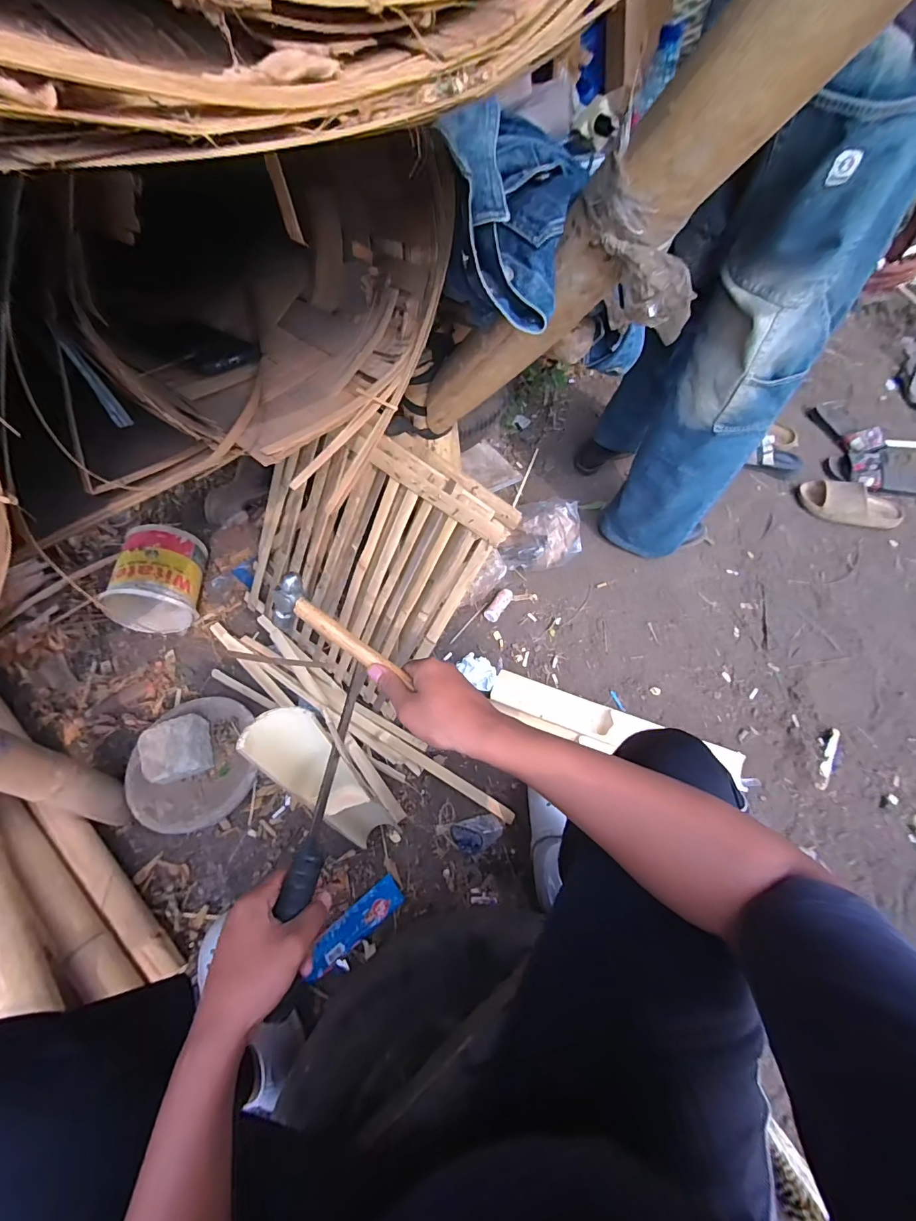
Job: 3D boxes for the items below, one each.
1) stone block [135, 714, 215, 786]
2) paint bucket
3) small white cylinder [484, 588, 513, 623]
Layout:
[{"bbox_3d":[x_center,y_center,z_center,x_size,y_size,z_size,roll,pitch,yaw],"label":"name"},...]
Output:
[{"bbox_3d":[-0.541,0.272,0.855,0.108,0.083,0.102,-21,59,-14],"label":"stone block"},{"bbox_3d":[-0.703,-0.075,1.019,0.188,0.194,0.208,-6,56,-5],"label":"paint bucket"},{"bbox_3d":[0.099,-0.012,1.089,0.037,0.025,0.092,32,66,14],"label":"small white cylinder"}]

